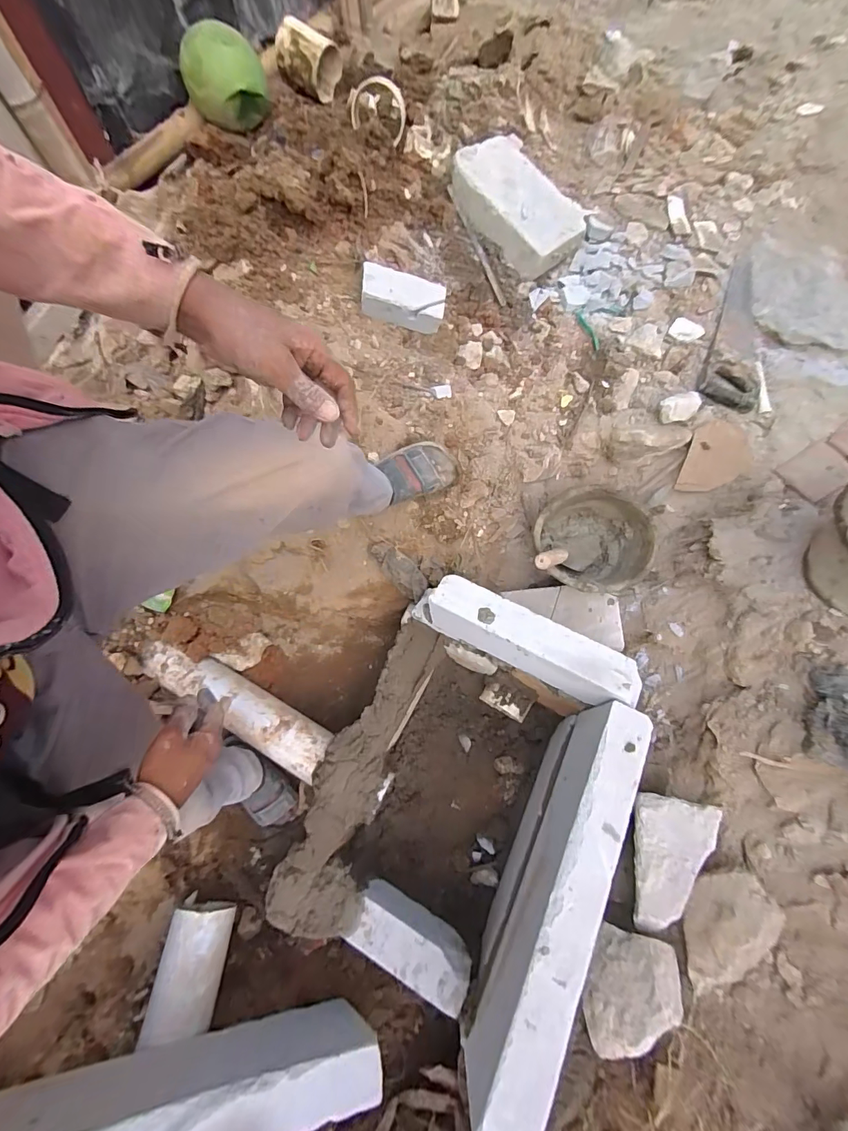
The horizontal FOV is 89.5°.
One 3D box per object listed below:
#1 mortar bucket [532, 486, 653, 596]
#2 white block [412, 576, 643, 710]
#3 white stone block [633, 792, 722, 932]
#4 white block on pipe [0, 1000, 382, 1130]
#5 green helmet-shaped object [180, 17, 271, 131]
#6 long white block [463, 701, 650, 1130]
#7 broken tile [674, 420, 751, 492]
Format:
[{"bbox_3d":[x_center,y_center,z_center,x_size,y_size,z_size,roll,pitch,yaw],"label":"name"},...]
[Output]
[{"bbox_3d":[0.359,-0.039,0.931,0.231,0.164,0.223,29,71,14],"label":"mortar bucket"},{"bbox_3d":[0.187,0.148,0.864,0.435,0.151,0.085,24,70,13],"label":"white block"},{"bbox_3d":[0.417,0.499,0.719,0.114,0.052,0.198,15,68,9],"label":"white stone block"},{"bbox_3d":[-0.381,0.814,0.644,0.588,0.212,0.074,13,63,-27],"label":"white block on pipe"},{"bbox_3d":[-0.499,-1.222,1.076,0.198,0.162,0.137,-22,67,-7],"label":"green helmet-shaped object"},{"bbox_3d":[0.233,0.547,0.746,0.083,0.243,0.603,24,70,13],"label":"long white block"},{"bbox_3d":[0.612,-0.225,0.901,0.110,0.023,0.148,19,101,15],"label":"broken tile"}]

